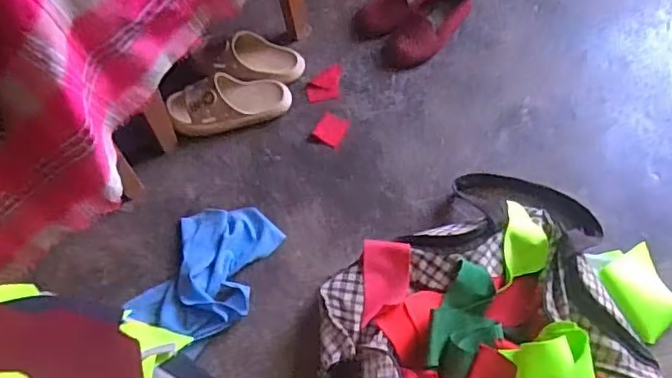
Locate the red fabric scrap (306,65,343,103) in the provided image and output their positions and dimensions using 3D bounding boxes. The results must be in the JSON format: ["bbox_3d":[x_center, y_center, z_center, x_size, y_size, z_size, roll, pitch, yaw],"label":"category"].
[{"bbox_3d":[-0.022,-0.190,1.057,0.058,0.006,0.084,5,59,4],"label":"red fabric scrap"}]

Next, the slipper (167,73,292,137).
[{"bbox_3d":[-0.182,-0.149,1.010,0.207,0.059,0.089,-9,59,-4],"label":"slipper"}]

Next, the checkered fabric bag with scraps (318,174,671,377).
[{"bbox_3d":[0.230,0.201,0.750,0.507,0.145,0.445,-30,63,-16],"label":"checkered fabric bag with scraps"}]

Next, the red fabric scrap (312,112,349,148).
[{"bbox_3d":[-0.008,-0.104,1.004,0.044,0.019,0.062,22,62,14],"label":"red fabric scrap"}]

